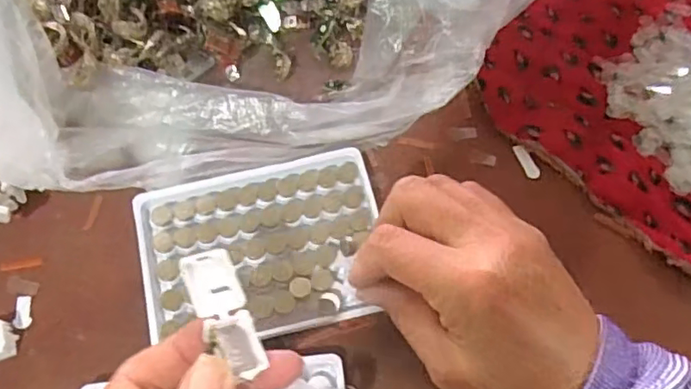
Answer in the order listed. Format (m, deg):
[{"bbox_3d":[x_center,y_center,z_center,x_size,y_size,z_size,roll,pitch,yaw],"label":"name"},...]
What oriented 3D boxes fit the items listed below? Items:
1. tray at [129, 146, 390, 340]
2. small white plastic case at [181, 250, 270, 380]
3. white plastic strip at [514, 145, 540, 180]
[{"bbox_3d":[-0.044,0.028,0.324,0.126,0.012,0.097,-11,67,-6],"label":"tray"},{"bbox_3d":[-0.049,0.047,0.243,0.020,0.013,0.055,-26,68,-12],"label":"small white plastic case"},{"bbox_3d":[0.110,-0.020,0.363,0.007,0.004,0.023,-21,68,-10],"label":"white plastic strip"}]

